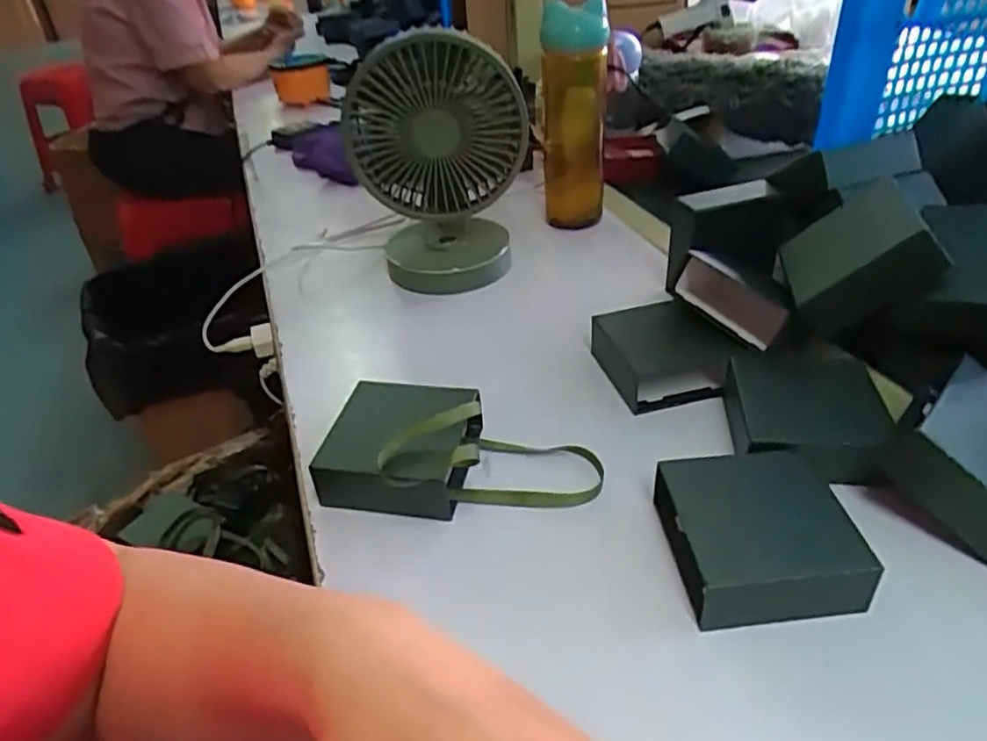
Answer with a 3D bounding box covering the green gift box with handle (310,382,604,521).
[{"bbox_3d":[-0.020,0.052,0.447,0.174,0.050,0.093,3,36,13],"label":"green gift box with handle"}]

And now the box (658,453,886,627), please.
[{"bbox_3d":[0.146,0.091,0.387,0.092,0.037,0.091,-7,35,-2],"label":"box"}]

